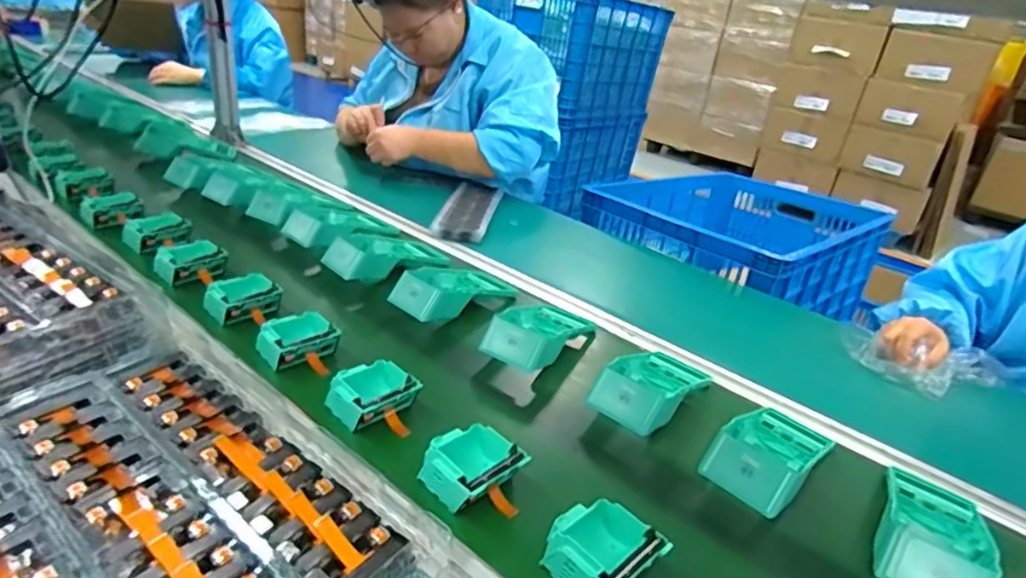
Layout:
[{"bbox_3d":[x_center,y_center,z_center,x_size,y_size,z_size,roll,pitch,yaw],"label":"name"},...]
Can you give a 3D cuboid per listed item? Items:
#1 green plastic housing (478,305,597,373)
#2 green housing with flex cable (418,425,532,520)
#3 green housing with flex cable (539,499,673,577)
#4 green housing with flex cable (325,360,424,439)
[{"bbox_3d":[0.037,0.057,0.777,0.095,0.043,0.175,19,17,21],"label":"green plastic housing"},{"bbox_3d":[-0.035,0.169,0.545,0.093,0.048,0.078,29,34,36],"label":"green housing with flex cable"},{"bbox_3d":[0.074,0.211,0.475,0.075,0.037,0.088,-15,34,-37],"label":"green housing with flex cable"},{"bbox_3d":[-0.140,0.113,0.619,0.089,0.046,0.081,25,32,31],"label":"green housing with flex cable"}]

